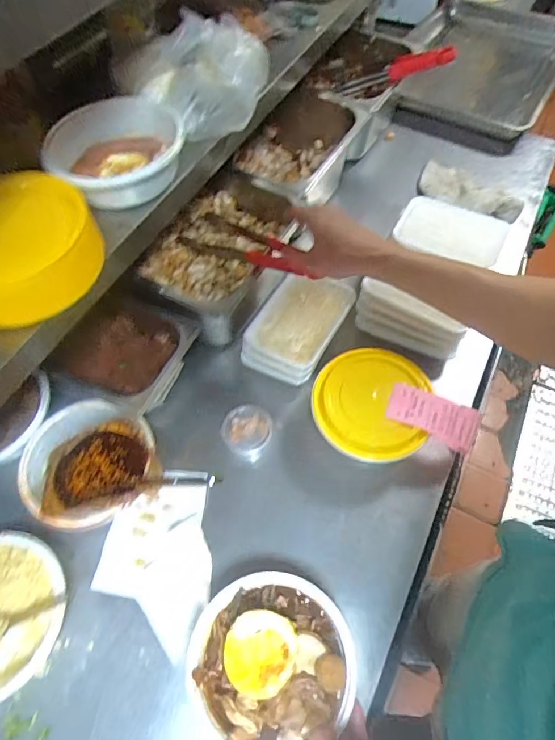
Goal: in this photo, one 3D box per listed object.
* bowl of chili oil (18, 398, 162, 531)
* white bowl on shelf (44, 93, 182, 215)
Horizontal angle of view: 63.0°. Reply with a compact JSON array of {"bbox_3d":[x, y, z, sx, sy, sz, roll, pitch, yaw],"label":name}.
[{"bbox_3d":[-0.241,0.128,0.594,0.182,0.091,0.177,0,60,1],"label":"bowl of chili oil"},{"bbox_3d":[-0.203,-0.282,0.585,0.165,0.055,0.164,0,60,1],"label":"white bowl on shelf"}]

